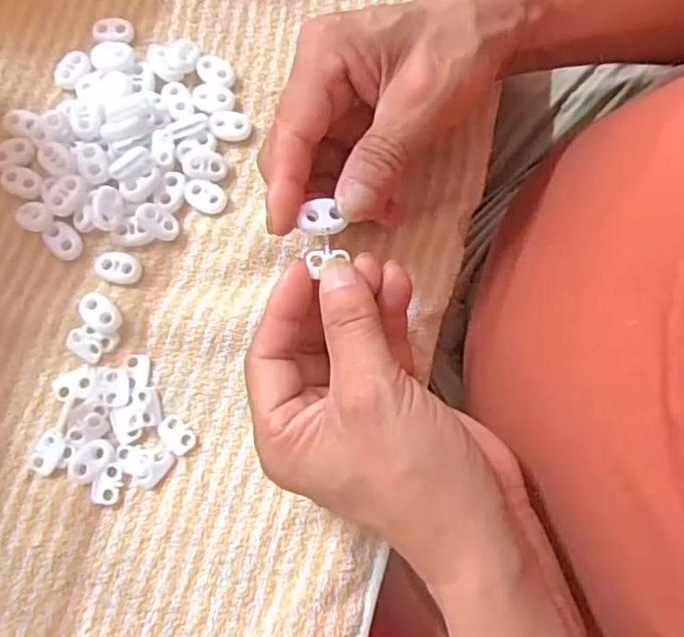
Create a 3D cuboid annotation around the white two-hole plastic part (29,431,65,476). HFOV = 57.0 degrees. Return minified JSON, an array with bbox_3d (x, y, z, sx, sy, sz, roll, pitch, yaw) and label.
[{"bbox_3d":[-0.137,0.062,0.293,0.013,0.004,0.019,22,77,7],"label":"white two-hole plastic part"}]

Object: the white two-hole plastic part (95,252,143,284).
[{"bbox_3d":[-0.111,-0.025,0.313,0.023,0.005,0.014,8,75,3],"label":"white two-hole plastic part"}]

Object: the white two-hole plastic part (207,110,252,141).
[{"bbox_3d":[-0.059,-0.102,0.331,0.022,0.004,0.014,7,75,3],"label":"white two-hole plastic part"}]

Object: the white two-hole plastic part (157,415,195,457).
[{"bbox_3d":[-0.078,0.054,0.295,0.012,0.004,0.020,-43,79,-10],"label":"white two-hole plastic part"}]

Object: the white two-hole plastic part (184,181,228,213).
[{"bbox_3d":[-0.070,-0.062,0.321,0.021,0.005,0.014,21,77,6],"label":"white two-hole plastic part"}]

